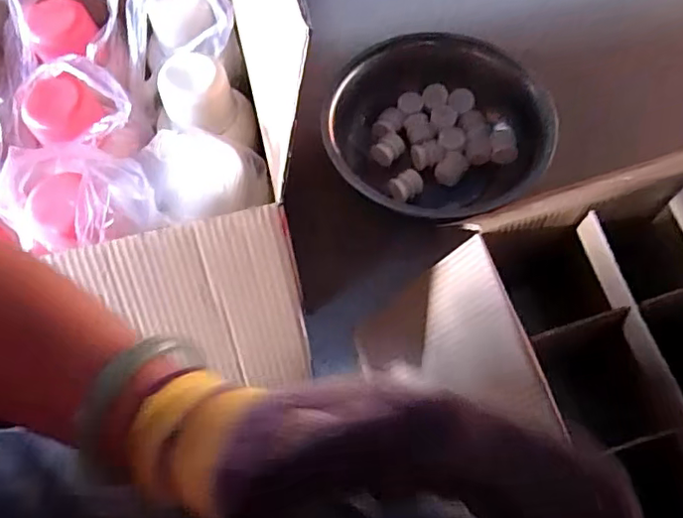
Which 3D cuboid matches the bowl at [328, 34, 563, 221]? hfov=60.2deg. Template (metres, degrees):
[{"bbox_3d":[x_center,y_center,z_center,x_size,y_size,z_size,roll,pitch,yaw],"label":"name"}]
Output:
[{"bbox_3d":[0.142,-0.199,0.920,0.330,0.117,0.305,-1,64,2],"label":"bowl"}]

